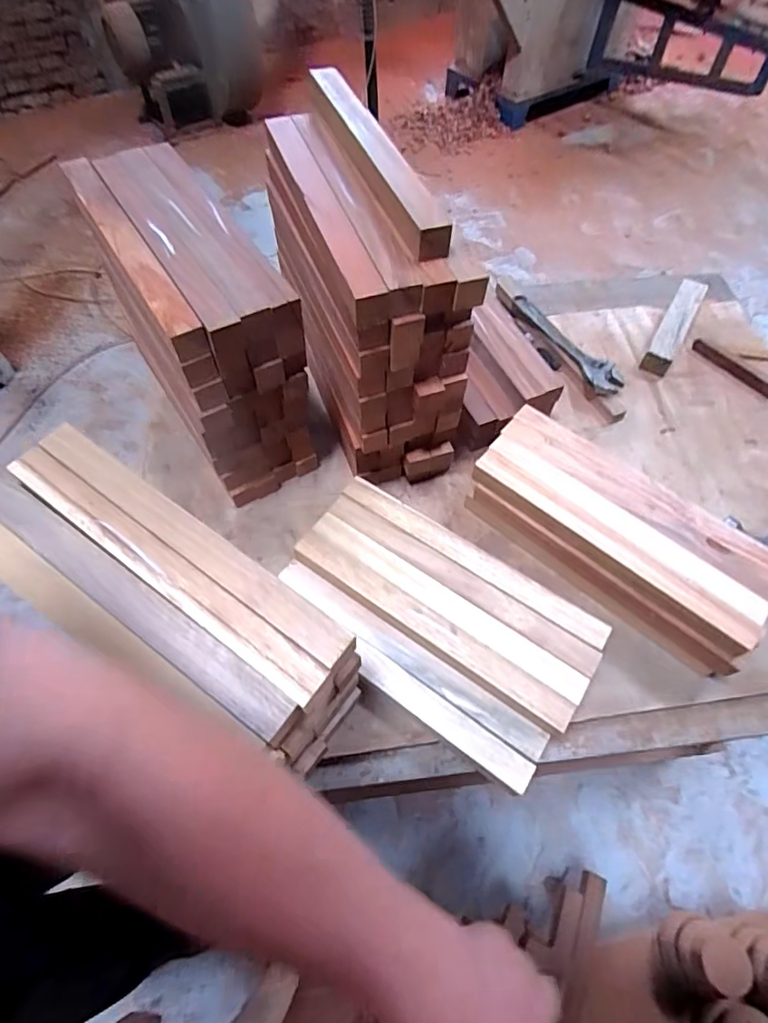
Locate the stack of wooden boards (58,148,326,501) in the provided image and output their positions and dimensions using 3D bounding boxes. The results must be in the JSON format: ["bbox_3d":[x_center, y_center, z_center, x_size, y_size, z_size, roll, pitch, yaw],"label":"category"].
[{"bbox_3d":[-0.223,-0.218,0.618,0.130,0.257,0.324,-29,64,-18],"label":"stack of wooden boards"}]

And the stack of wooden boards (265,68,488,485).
[{"bbox_3d":[-0.028,-0.250,0.625,0.134,0.323,0.340,-17,61,-12],"label":"stack of wooden boards"}]

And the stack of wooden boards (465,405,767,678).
[{"bbox_3d":[0.264,0.025,0.601,0.335,0.088,0.134,39,66,19],"label":"stack of wooden boards"}]

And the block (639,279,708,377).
[{"bbox_3d":[0.462,-0.296,0.818,0.044,0.040,0.202,28,62,14],"label":"block"}]

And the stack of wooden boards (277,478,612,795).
[{"bbox_3d":[0.049,0.118,0.564,0.321,0.067,0.180,33,64,16],"label":"stack of wooden boards"}]

